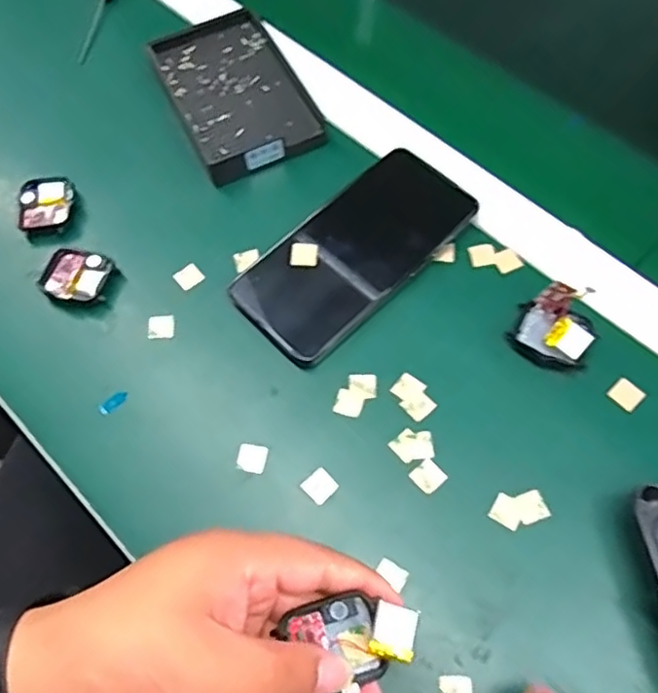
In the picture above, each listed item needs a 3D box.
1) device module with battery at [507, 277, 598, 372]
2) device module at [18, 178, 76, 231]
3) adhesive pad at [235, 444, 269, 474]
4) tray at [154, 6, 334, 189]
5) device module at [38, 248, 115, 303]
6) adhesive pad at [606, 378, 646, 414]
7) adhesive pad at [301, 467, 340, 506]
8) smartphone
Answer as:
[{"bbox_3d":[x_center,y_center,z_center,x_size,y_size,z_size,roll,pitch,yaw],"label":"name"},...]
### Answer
[{"bbox_3d":[0.135,-0.012,0.378,0.044,0.036,0.039,27,69,14],"label":"device module with battery"},{"bbox_3d":[-0.197,-0.099,0.447,0.037,0.011,0.038,-6,65,0],"label":"device module"},{"bbox_3d":[-0.044,0.064,0.367,0.016,0.004,0.016,10,66,7],"label":"adhesive pad"},{"bbox_3d":[-0.070,-0.192,0.481,0.090,0.014,0.144,-24,66,-8],"label":"tray"},{"bbox_3d":[-0.166,-0.045,0.419,0.040,0.012,0.038,19,68,11],"label":"device module"},{"bbox_3d":[0.176,0.028,0.376,0.016,0.004,0.017,-41,70,-15],"label":"adhesive pad"},{"bbox_3d":[-0.005,0.078,0.359,0.016,0.004,0.016,40,73,19],"label":"adhesive pad"},{"bbox_3d":[0.018,-0.063,0.417,0.161,0.015,0.078,-42,70,-15],"label":"smartphone"}]

